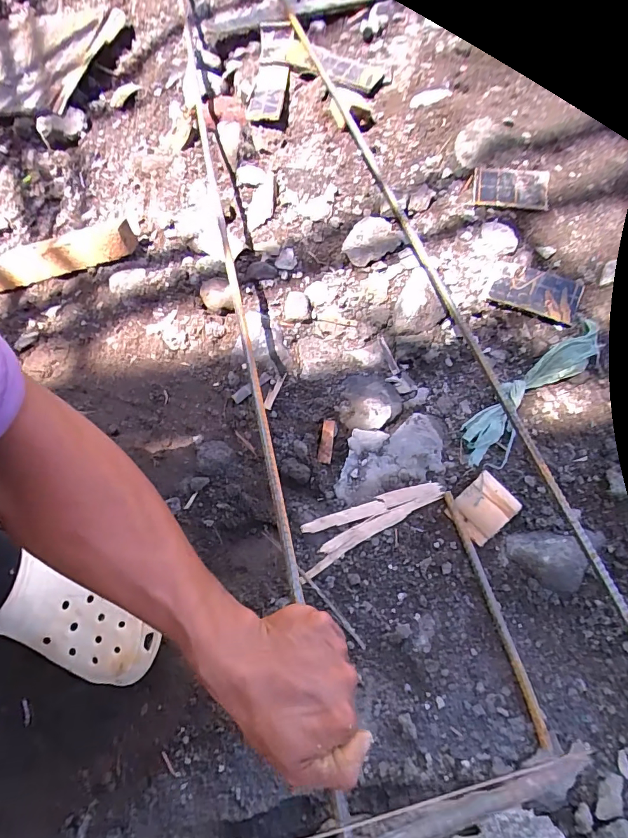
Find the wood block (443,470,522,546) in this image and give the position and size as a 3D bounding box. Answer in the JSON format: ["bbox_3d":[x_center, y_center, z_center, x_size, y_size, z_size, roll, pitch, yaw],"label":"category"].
[{"bbox_3d":[0.197,0.102,0.498,0.071,0.015,0.056,-37,72,-17],"label":"wood block"}]

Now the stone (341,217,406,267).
[{"bbox_3d":[0.082,-0.264,0.636,0.081,0.023,0.065,-26,69,-13],"label":"stone"}]

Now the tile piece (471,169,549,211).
[{"bbox_3d":[0.292,-0.344,0.637,0.107,0.011,0.061,7,82,8],"label":"tile piece"}]

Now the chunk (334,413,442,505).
[{"bbox_3d":[0.090,0.046,0.524,0.138,0.017,0.078,-15,67,-9],"label":"chunk"}]

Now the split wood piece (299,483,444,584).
[{"bbox_3d":[0.061,0.113,0.494,0.187,0.006,0.049,-27,69,-14],"label":"split wood piece"}]

